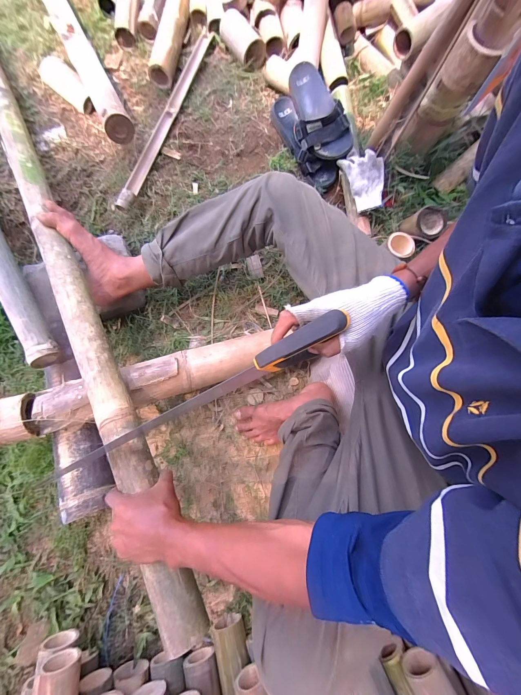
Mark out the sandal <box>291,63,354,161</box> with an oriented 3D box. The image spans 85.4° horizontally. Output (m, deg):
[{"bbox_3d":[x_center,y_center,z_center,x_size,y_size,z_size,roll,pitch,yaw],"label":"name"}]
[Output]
[{"bbox_3d":[0.152,-0.639,0.780,0.122,0.088,0.273,-16,74,-3],"label":"sandal"}]

